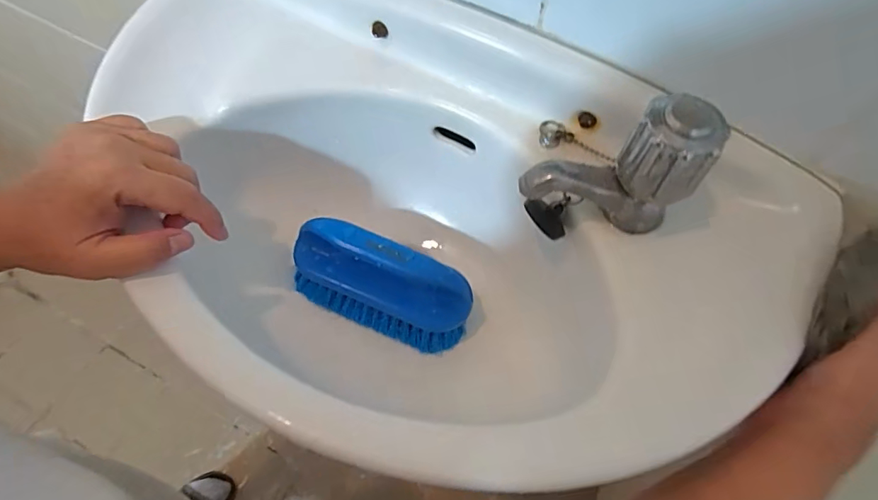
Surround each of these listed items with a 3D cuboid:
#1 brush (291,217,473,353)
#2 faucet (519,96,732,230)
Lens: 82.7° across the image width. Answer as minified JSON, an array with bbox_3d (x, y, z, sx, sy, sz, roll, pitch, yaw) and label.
[{"bbox_3d":[-0.044,0.024,0.391,0.141,0.078,0.046,20,23,9],"label":"brush"},{"bbox_3d":[0.101,-0.051,0.292,0.098,0.086,0.041,8,61,3],"label":"faucet"}]

